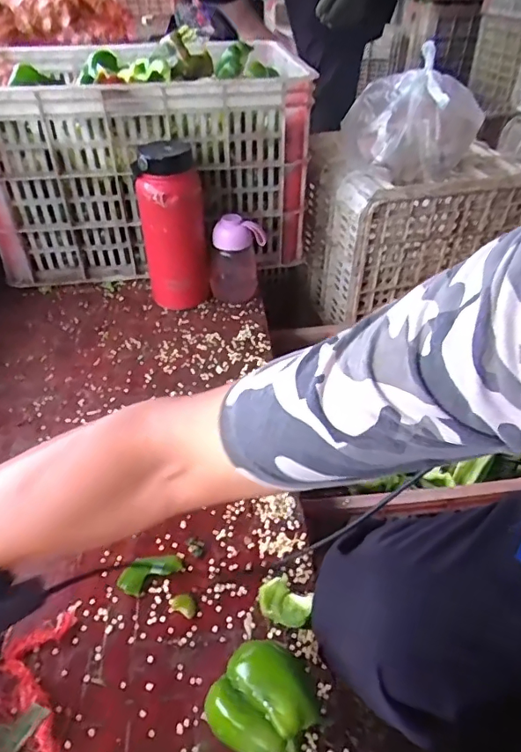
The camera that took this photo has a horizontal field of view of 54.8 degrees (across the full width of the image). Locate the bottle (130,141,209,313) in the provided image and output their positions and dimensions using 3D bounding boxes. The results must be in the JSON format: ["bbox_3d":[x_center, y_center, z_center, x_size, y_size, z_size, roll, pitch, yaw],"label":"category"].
[{"bbox_3d":[-0.120,-0.204,0.721,0.092,0.227,0.073,-9,41,-11],"label":"bottle"}]

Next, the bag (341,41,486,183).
[{"bbox_3d":[0.230,-0.383,0.754,0.192,0.136,0.175,14,42,16],"label":"bag"}]

